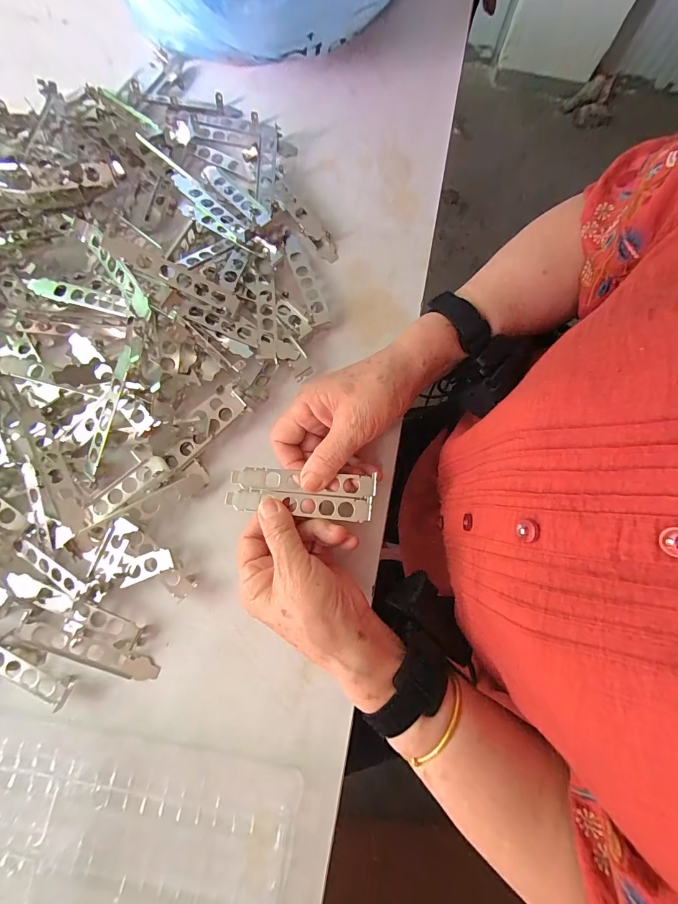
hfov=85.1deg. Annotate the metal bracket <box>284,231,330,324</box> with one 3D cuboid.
[{"bbox_3d":[-0.035,-0.180,0.381,0.019,0.007,0.115,-18,74,-2],"label":"metal bracket"}]

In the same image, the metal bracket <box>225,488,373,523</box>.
[{"bbox_3d":[-0.034,0.042,0.301,0.119,0.004,0.019,5,79,7],"label":"metal bracket"}]

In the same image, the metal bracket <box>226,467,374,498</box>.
[{"bbox_3d":[-0.030,0.024,0.304,0.119,0.004,0.018,5,79,6],"label":"metal bracket"}]

